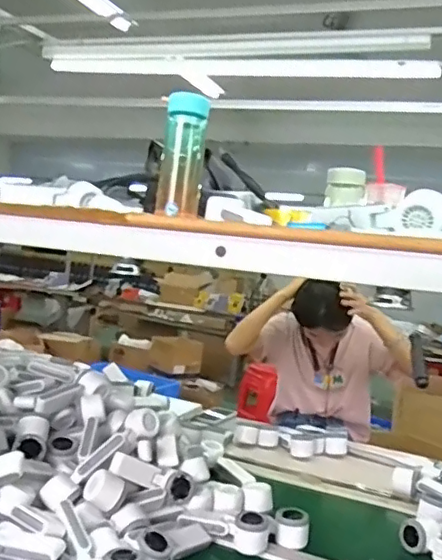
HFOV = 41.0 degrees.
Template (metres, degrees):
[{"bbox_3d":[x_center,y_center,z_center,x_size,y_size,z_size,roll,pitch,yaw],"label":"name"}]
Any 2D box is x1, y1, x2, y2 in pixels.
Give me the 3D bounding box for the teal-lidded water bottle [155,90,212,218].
[{"bbox_3d":[-0.055,-0.186,0.880,0.062,0.178,0.057,6,3,-8],"label":"teal-lidded water bottle"}]

